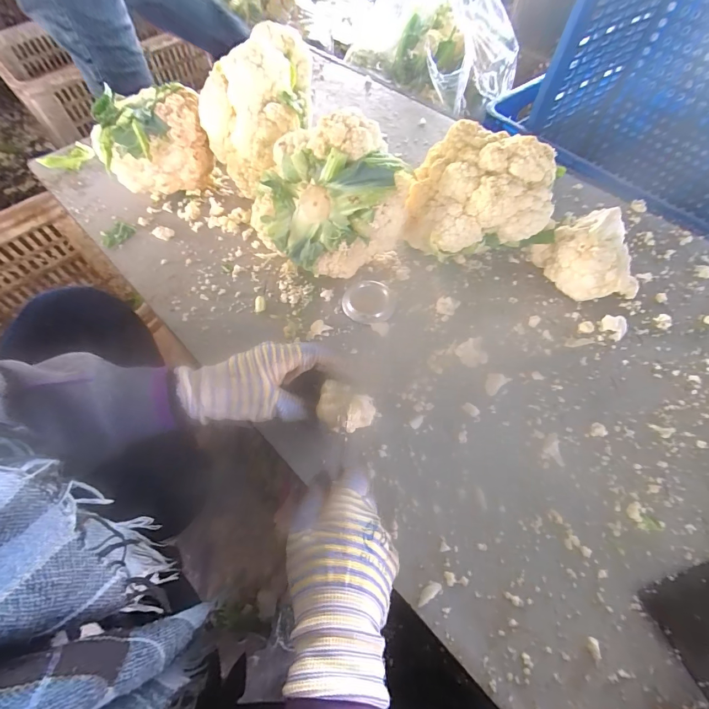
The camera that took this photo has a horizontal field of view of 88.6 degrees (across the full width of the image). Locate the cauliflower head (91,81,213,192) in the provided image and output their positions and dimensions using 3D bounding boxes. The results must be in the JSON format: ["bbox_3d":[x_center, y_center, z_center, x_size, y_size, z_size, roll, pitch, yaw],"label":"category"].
[{"bbox_3d":[-0.272,-0.284,0.499,0.138,0.121,0.139,-35,66,-17],"label":"cauliflower head"}]

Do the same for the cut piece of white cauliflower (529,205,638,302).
[{"bbox_3d":[0.273,-0.110,0.415,0.084,0.083,0.116,-39,67,-20],"label":"cut piece of white cauliflower"}]

